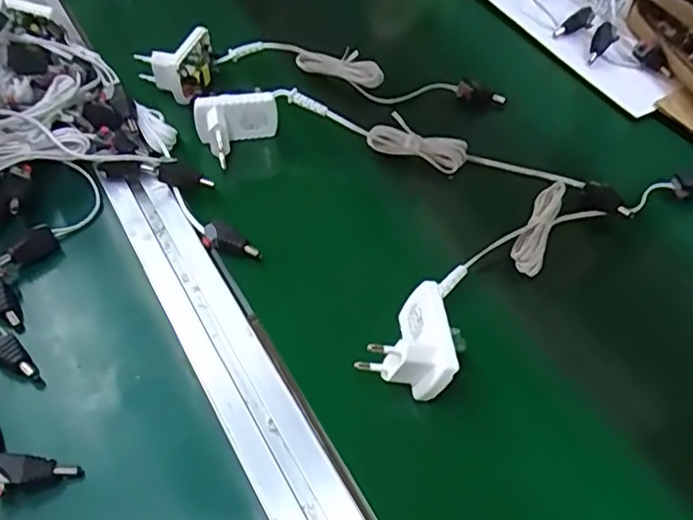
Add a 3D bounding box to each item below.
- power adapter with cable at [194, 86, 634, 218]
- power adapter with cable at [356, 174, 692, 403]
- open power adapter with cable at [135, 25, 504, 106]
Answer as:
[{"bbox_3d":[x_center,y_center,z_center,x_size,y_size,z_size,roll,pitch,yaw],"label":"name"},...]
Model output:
[{"bbox_3d":[0.044,-0.085,0.439,0.305,0.041,0.055,7,51,3],"label":"power adapter with cable"},{"bbox_3d":[0.132,-0.010,0.388,0.303,0.052,0.063,-31,58,-24],"label":"power adapter with cable"},{"bbox_3d":[-0.026,-0.161,0.492,0.269,0.041,0.067,4,51,1],"label":"open power adapter with cable"}]

